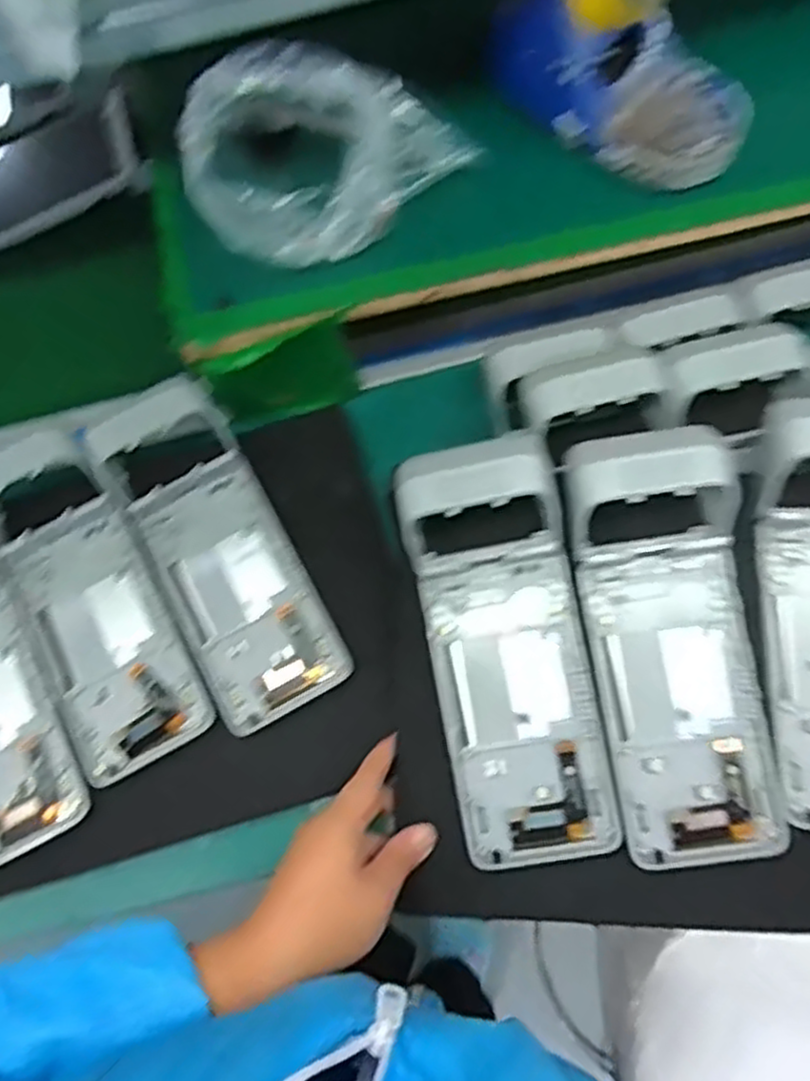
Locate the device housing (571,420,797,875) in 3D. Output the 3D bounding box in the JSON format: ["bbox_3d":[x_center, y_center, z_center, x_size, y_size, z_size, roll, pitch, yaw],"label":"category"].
[{"bbox_3d":[0.141,0.055,0.404,0.088,0.048,0.225,-8,89,-5],"label":"device housing"}]

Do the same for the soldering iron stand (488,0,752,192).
[{"bbox_3d":[0.118,-0.260,0.412,0.151,0.088,0.081,21,72,5],"label":"soldering iron stand"}]

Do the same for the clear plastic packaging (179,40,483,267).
[{"bbox_3d":[-0.042,-0.200,0.395,0.144,0.067,0.094,11,71,2],"label":"clear plastic packaging"}]

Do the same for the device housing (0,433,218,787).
[{"bbox_3d":[-0.195,0.035,0.459,0.085,0.051,0.212,-28,74,-11],"label":"device housing"}]

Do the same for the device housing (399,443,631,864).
[{"bbox_3d":[0.054,0.060,0.408,0.086,0.050,0.224,-10,87,-6],"label":"device housing"}]

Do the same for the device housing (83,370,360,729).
[{"bbox_3d":[-0.113,0.006,0.457,0.084,0.045,0.199,-28,74,-11],"label":"device housing"}]

